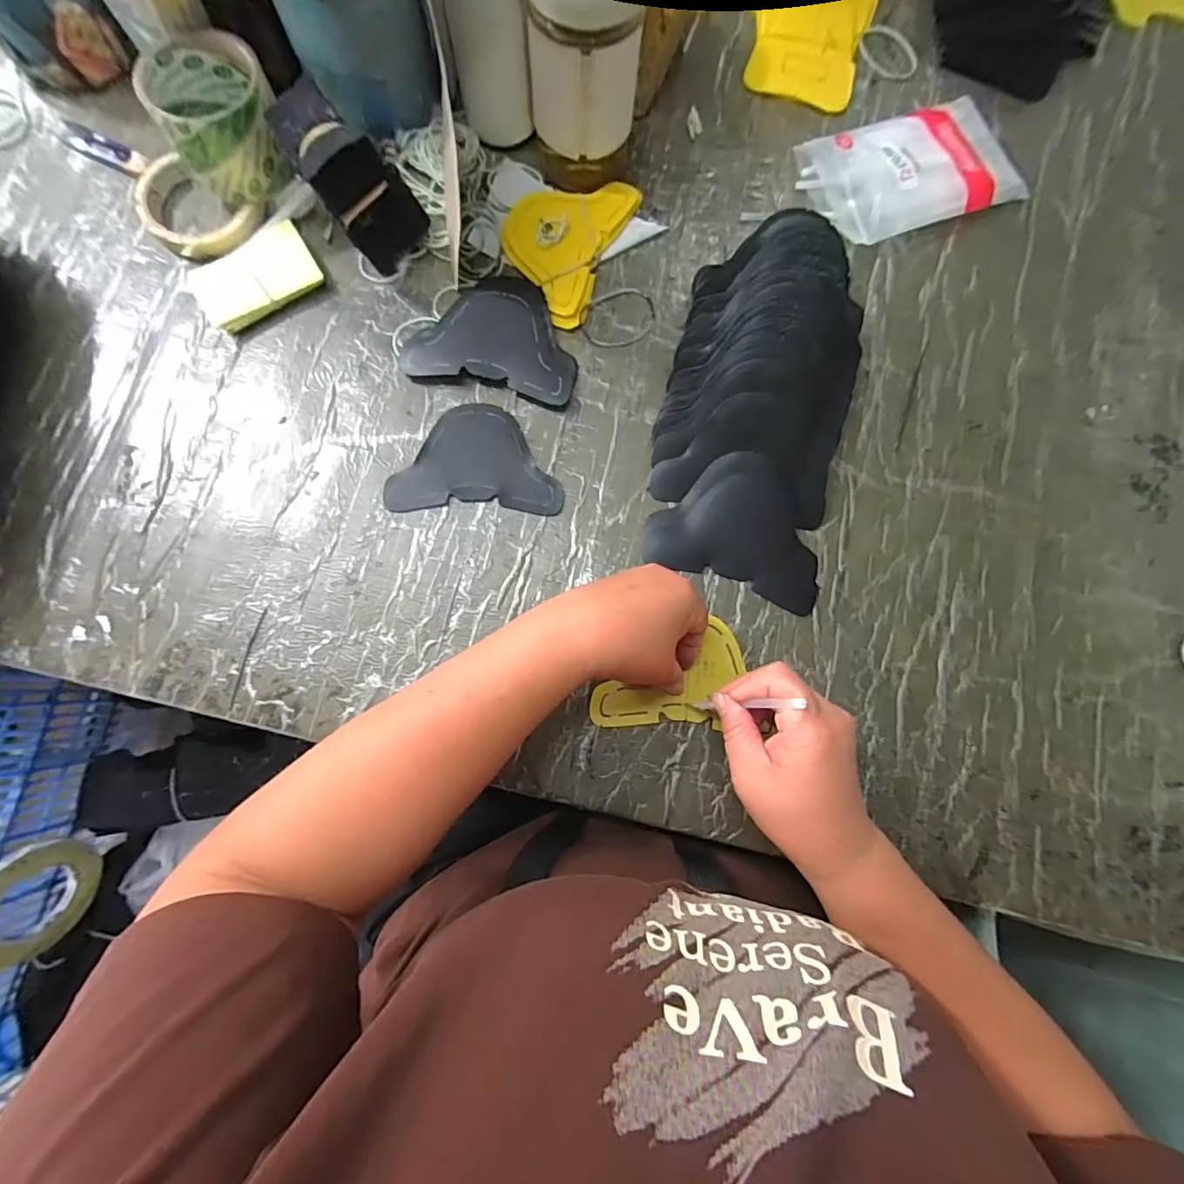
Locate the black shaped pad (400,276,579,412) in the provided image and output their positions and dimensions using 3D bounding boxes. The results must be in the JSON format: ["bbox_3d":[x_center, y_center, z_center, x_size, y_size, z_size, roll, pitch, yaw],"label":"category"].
[{"bbox_3d":[-0.077,-0.212,0.421,0.135,0.012,0.102,11,80,0],"label":"black shaped pad"}]

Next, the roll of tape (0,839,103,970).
[{"bbox_3d":[-0.696,0.381,0.641,0.034,0.141,0.122,-12,94,7],"label":"roll of tape"}]

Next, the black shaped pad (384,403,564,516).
[{"bbox_3d":[-0.091,-0.106,0.406,0.131,0.004,0.087,1,81,-2],"label":"black shaped pad"}]

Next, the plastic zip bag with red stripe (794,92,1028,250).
[{"bbox_3d":[0.286,-0.379,0.460,0.186,0.024,0.112,-18,82,-5],"label":"plastic zip bag with red stripe"}]

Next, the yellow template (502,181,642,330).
[{"bbox_3d":[-0.029,-0.299,0.439,0.095,0.012,0.137,23,84,6],"label":"yellow template"}]

